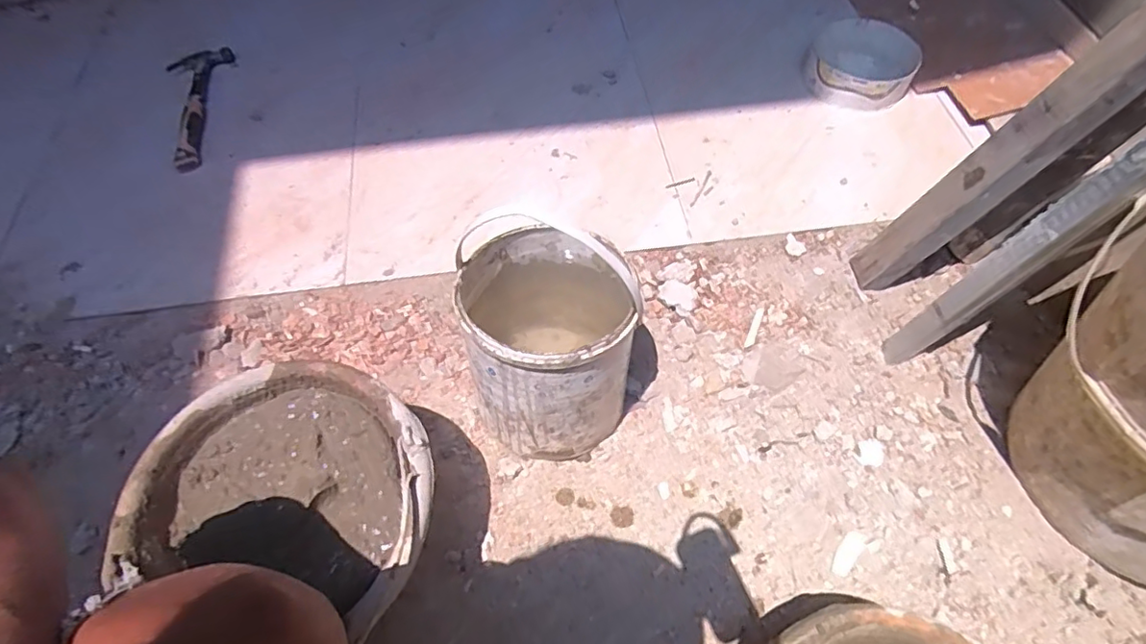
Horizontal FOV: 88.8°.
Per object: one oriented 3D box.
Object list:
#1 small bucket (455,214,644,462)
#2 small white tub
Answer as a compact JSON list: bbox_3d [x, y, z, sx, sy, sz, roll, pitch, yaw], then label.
[{"bbox_3d":[-0.023,0.021,0.639,0.171,0.195,0.203,-5,58,-3],"label":"small bucket"},{"bbox_3d":[0.505,-0.451,1.027,0.178,0.067,0.195,0,58,0],"label":"small white tub"}]

